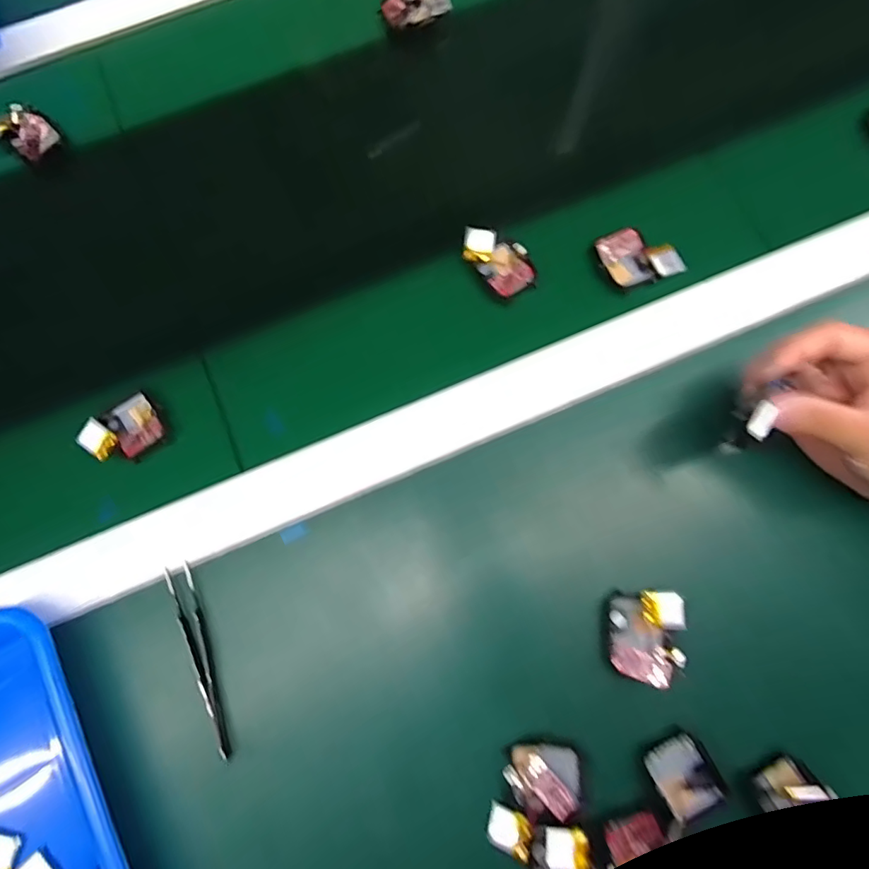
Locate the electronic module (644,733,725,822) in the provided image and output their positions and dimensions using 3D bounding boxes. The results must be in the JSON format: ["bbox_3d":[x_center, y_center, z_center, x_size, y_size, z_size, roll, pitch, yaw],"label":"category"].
[{"bbox_3d":[0.143,0.195,0.291,0.032,0.007,0.038,-28,79,-6],"label":"electronic module"}]

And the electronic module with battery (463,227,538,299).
[{"bbox_3d":[0.047,-0.125,0.363,0.036,0.015,0.057,-43,80,-8],"label":"electronic module with battery"}]

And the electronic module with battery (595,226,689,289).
[{"bbox_3d":[0.146,-0.130,0.369,0.049,0.015,0.046,-16,78,-3],"label":"electronic module with battery"}]

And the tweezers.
[{"bbox_3d":[-0.144,0.137,0.309,0.014,0.010,0.113,-18,78,-3],"label":"tweezers"}]

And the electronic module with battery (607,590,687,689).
[{"bbox_3d":[0.127,0.120,0.303,0.043,0.008,0.051,-3,72,14],"label":"electronic module with battery"}]

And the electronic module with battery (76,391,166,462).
[{"bbox_3d":[-0.208,-0.004,0.341,0.042,0.015,0.048,43,81,9],"label":"electronic module with battery"}]

